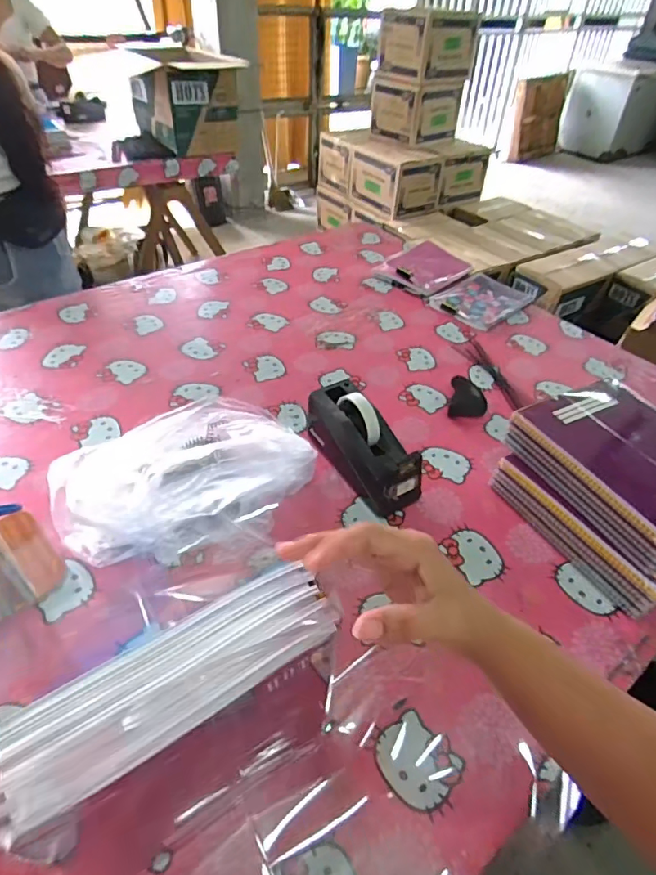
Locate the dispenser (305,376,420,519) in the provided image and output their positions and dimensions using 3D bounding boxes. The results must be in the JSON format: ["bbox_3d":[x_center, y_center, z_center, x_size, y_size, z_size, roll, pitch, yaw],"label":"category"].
[{"bbox_3d":[0.051,0.009,0.722,0.070,0.122,0.206,-22,50,-25],"label":"dispenser"}]

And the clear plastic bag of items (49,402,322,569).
[{"bbox_3d":[-0.194,0.049,0.669,0.327,0.113,0.223,-27,52,-29],"label":"clear plastic bag of items"}]

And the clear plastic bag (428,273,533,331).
[{"bbox_3d":[0.370,-0.331,1.170,0.232,0.022,0.166,-32,55,-31],"label":"clear plastic bag"}]

